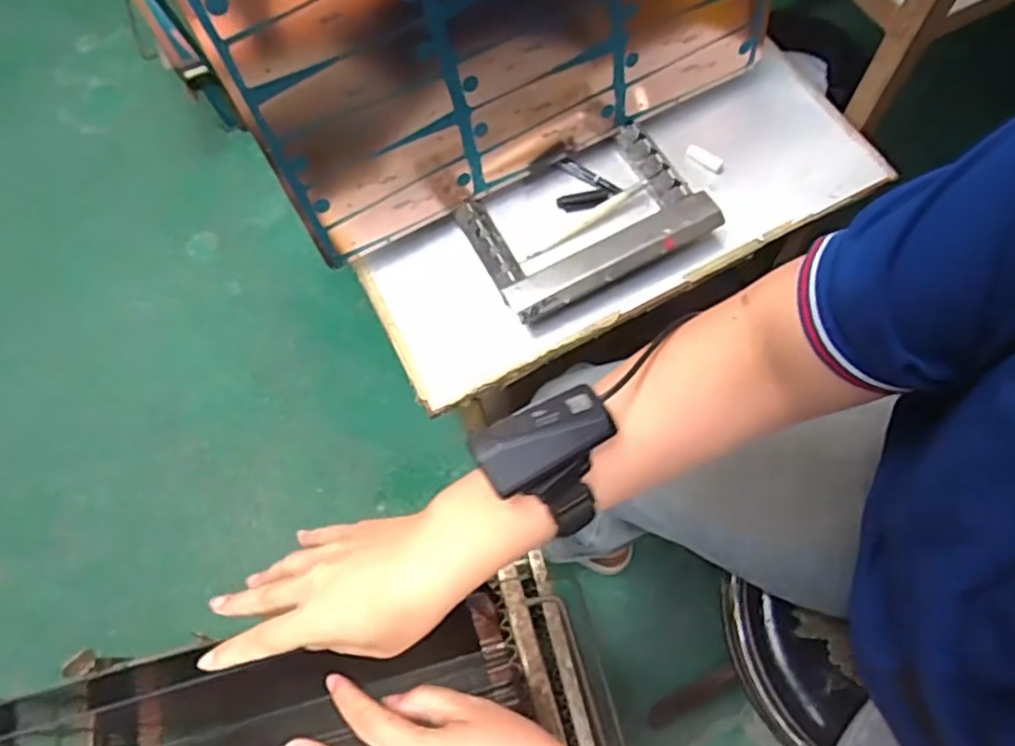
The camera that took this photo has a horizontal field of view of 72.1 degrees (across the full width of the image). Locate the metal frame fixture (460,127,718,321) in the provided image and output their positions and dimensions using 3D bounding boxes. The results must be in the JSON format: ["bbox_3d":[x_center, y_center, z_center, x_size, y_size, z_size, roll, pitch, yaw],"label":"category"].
[{"bbox_3d":[0.069,-0.134,0.615,0.193,0.034,0.132,-27,68,-7],"label":"metal frame fixture"}]

